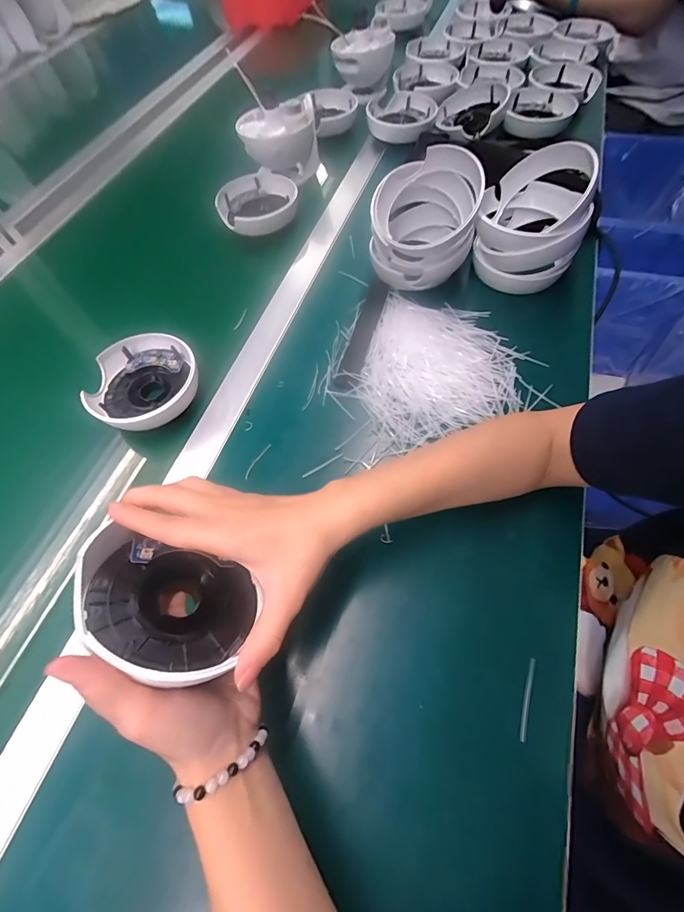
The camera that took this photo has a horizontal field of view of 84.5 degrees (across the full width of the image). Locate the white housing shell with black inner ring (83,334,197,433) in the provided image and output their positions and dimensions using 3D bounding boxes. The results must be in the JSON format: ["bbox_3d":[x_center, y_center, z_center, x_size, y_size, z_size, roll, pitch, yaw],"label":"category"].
[{"bbox_3d":[-0.220,-0.082,0.419,0.099,0.036,0.115,38,70,17],"label":"white housing shell with black inner ring"}]

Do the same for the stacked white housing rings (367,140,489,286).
[{"bbox_3d":[0.097,-0.289,0.453,0.114,0.108,0.119,7,63,7],"label":"stacked white housing rings"}]

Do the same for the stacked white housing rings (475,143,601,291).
[{"bbox_3d":[0.221,-0.275,0.445,0.113,0.117,0.118,0,64,0],"label":"stacked white housing rings"}]

